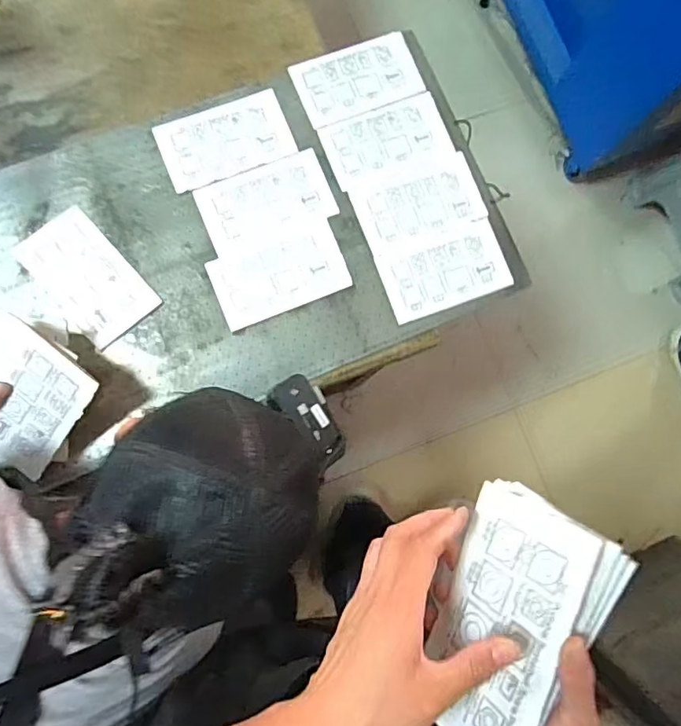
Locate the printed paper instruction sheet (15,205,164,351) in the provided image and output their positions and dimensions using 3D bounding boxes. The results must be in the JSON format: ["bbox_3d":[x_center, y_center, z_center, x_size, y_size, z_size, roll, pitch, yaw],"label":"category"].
[{"bbox_3d":[-0.309,-0.104,0.651,0.098,0.011,0.161,-40,87,-8],"label":"printed paper instruction sheet"}]

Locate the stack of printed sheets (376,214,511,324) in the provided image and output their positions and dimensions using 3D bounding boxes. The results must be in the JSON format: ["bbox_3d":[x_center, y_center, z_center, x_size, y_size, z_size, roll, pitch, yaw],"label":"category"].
[{"bbox_3d":[0.135,-0.120,0.690,0.162,0.005,0.095,-20,85,-7],"label":"stack of printed sheets"}]

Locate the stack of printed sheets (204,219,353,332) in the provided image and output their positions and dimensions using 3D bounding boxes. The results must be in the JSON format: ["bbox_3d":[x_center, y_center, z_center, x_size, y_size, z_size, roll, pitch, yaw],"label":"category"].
[{"bbox_3d":[-0.076,-0.111,0.673,0.163,0.004,0.092,-22,85,-7],"label":"stack of printed sheets"}]

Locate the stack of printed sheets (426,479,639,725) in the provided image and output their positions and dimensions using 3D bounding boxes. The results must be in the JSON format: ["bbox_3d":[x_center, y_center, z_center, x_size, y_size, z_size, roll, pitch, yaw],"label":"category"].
[{"bbox_3d":[0.111,0.171,0.356,0.020,0.101,0.164,20,94,-31],"label":"stack of printed sheets"}]

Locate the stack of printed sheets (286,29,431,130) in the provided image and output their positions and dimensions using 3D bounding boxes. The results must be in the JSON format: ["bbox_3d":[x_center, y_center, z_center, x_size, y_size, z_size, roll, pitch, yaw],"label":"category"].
[{"bbox_3d":[0.024,-0.383,0.719,0.162,0.005,0.097,-23,85,-7],"label":"stack of printed sheets"}]

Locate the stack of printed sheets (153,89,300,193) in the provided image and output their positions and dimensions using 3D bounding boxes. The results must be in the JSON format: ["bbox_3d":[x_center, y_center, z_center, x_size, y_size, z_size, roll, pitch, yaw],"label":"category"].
[{"bbox_3d":[-0.149,-0.291,0.695,0.165,0.005,0.093,-23,85,-7],"label":"stack of printed sheets"}]

